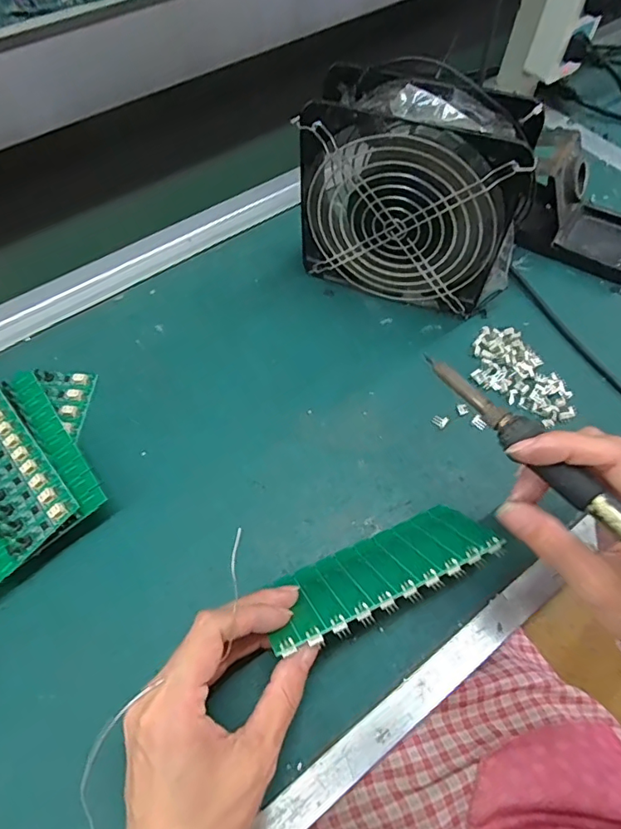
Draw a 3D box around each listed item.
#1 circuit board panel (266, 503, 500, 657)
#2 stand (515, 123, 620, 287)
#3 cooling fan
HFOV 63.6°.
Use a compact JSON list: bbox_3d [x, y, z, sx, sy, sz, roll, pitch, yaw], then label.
[{"bbox_3d":[0.038,0.090,0.289,0.135,0.060,0.005,-21,106,-17],"label":"circuit board panel"},{"bbox_3d":[0.238,-0.180,0.426,0.110,0.072,0.075,28,65,15],"label":"stand"},{"bbox_3d":[0.075,-0.157,0.370,0.155,0.155,0.059,21,63,11],"label":"cooling fan"}]

